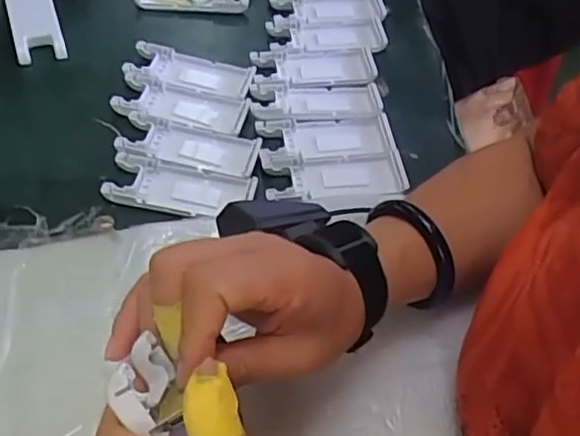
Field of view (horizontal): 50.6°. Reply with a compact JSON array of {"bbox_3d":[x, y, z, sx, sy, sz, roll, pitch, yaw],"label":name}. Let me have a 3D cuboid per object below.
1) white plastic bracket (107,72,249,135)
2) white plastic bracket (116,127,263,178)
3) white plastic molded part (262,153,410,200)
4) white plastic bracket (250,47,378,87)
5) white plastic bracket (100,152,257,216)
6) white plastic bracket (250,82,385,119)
[{"bbox_3d":[-0.085,-0.092,0.491,0.104,0.011,0.042,11,54,4],"label":"white plastic bracket"},{"bbox_3d":[-0.076,-0.058,0.467,0.103,0.011,0.041,10,54,3],"label":"white plastic bracket"},{"bbox_3d":[0.033,-0.032,0.457,0.101,0.009,0.039,-3,54,-6],"label":"white plastic molded part"},{"bbox_3d":[0.021,-0.130,0.525,0.105,0.008,0.045,-4,55,-7],"label":"white plastic bracket"},{"bbox_3d":[-0.078,-0.023,0.443,0.103,0.011,0.042,9,54,3],"label":"white plastic bracket"},{"bbox_3d":[0.022,-0.097,0.497,0.106,0.009,0.042,-4,55,-7],"label":"white plastic bracket"}]

